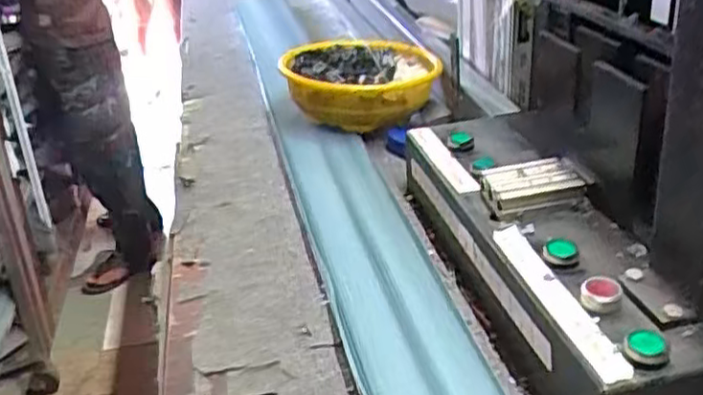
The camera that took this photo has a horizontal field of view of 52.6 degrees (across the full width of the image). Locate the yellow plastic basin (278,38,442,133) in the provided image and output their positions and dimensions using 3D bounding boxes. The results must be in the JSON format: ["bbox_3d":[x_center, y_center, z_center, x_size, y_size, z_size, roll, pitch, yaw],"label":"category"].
[{"bbox_3d":[0.018,-0.165,1.077,0.216,0.113,0.246,0,28,12],"label":"yellow plastic basin"}]

